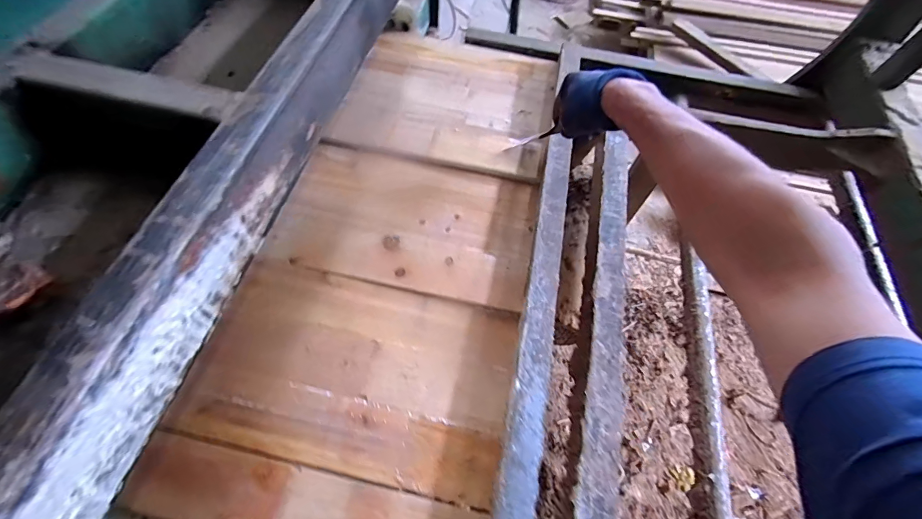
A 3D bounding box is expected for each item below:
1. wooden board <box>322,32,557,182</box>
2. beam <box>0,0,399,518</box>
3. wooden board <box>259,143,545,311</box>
[{"bbox_3d":[-0.013,-0.312,0.728,0.364,0.031,0.353,12,61,2],"label":"wooden board"},{"bbox_3d":[-0.241,-0.128,0.472,0.060,0.122,0.965,14,61,0],"label":"beam"},{"bbox_3d":[-0.078,-0.065,0.590,0.368,0.014,0.223,13,61,3],"label":"wooden board"}]

